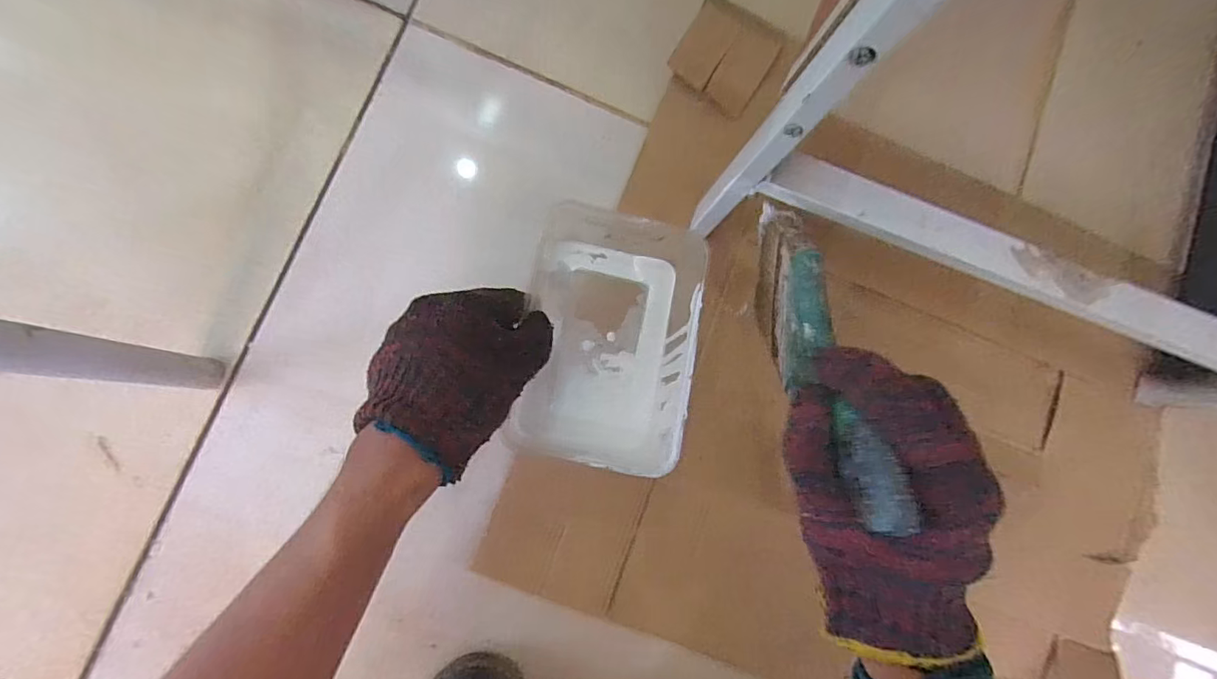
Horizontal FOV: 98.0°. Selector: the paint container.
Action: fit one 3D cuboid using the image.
[{"bbox_3d":[0.000,-0.002,0.374,0.115,0.053,0.173,11,82,-5],"label":"paint container"}]

